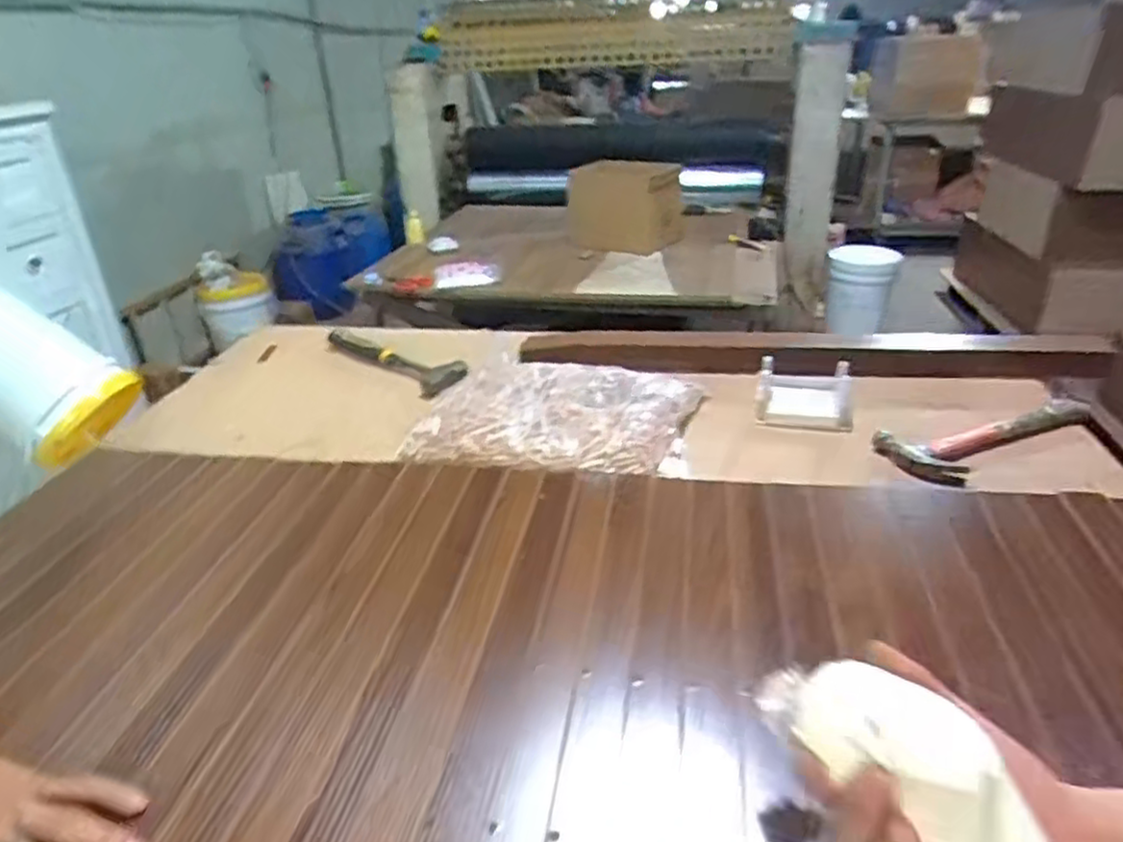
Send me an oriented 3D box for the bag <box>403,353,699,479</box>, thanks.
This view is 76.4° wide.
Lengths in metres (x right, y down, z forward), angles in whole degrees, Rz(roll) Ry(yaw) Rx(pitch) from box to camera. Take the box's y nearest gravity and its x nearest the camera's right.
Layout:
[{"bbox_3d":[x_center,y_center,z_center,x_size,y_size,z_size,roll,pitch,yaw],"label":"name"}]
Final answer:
[{"bbox_3d":[0.000,-0.017,0.882,0.327,0.038,0.247,5,29,15],"label":"bag"}]

